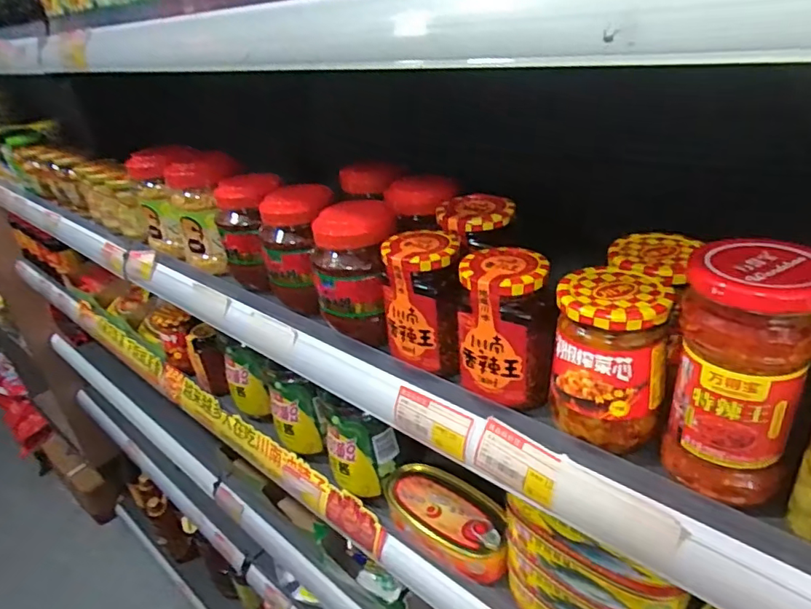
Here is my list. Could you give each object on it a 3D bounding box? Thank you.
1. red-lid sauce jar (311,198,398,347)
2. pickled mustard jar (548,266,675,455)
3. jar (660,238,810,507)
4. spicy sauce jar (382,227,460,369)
[{"bbox_3d":[-0.043,-0.030,0.474,0.061,0.110,0.060,3,32,17],"label":"red-lid sauce jar"},{"bbox_3d":[0.127,0.032,0.340,0.063,0.091,0.063,7,34,24],"label":"pickled mustard jar"},{"bbox_3d":[0.179,0.037,0.290,0.060,0.128,0.056,16,38,34],"label":"jar"},{"bbox_3d":[0.012,-0.005,0.426,0.058,0.089,0.063,0,31,13],"label":"spicy sauce jar"}]

